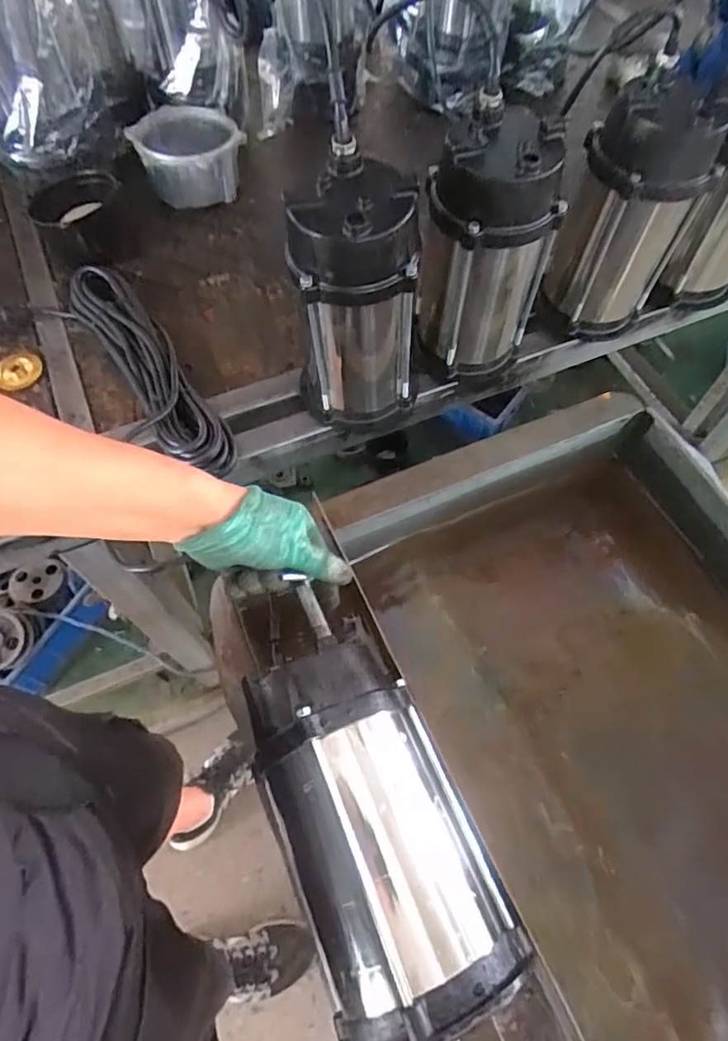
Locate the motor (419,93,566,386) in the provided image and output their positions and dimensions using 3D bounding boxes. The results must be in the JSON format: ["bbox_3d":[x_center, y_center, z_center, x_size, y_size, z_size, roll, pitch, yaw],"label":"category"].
[{"bbox_3d":[0.135,-0.279,0.637,0.113,0.256,0.125,-10,62,-6],"label":"motor"}]

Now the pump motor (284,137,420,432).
[{"bbox_3d":[-0.012,-0.218,0.607,0.116,0.259,0.107,-10,62,-6],"label":"pump motor"}]

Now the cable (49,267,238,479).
[{"bbox_3d":[-0.271,-0.191,0.704,0.093,0.048,0.370,-33,67,-17],"label":"cable"}]

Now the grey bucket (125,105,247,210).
[{"bbox_3d":[-0.264,-0.558,0.886,0.151,0.077,0.156,0,62,0],"label":"grey bucket"}]

